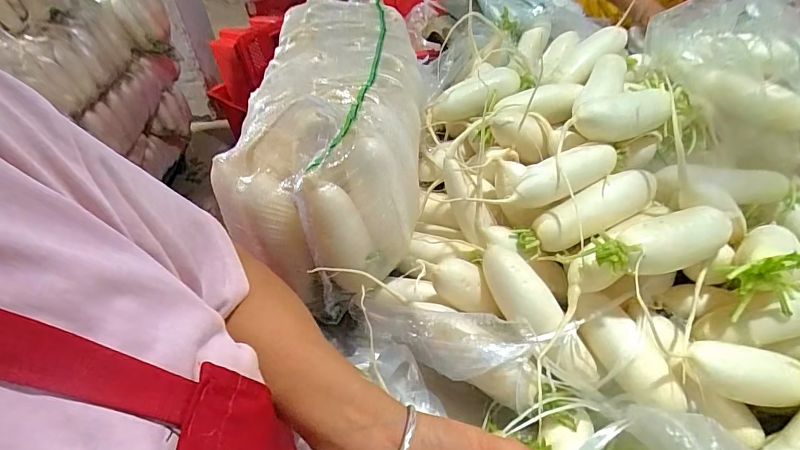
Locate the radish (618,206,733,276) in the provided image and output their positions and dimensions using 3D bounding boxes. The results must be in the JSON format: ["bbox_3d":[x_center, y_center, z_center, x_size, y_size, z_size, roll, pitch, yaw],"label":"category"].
[{"bbox_3d":[0.293,0.016,0.438,0.149,0.045,0.049,-17,48,-14],"label":"radish"}]

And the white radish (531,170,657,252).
[{"bbox_3d":[0.243,-0.020,0.516,0.162,0.045,0.046,-27,49,0],"label":"white radish"}]

